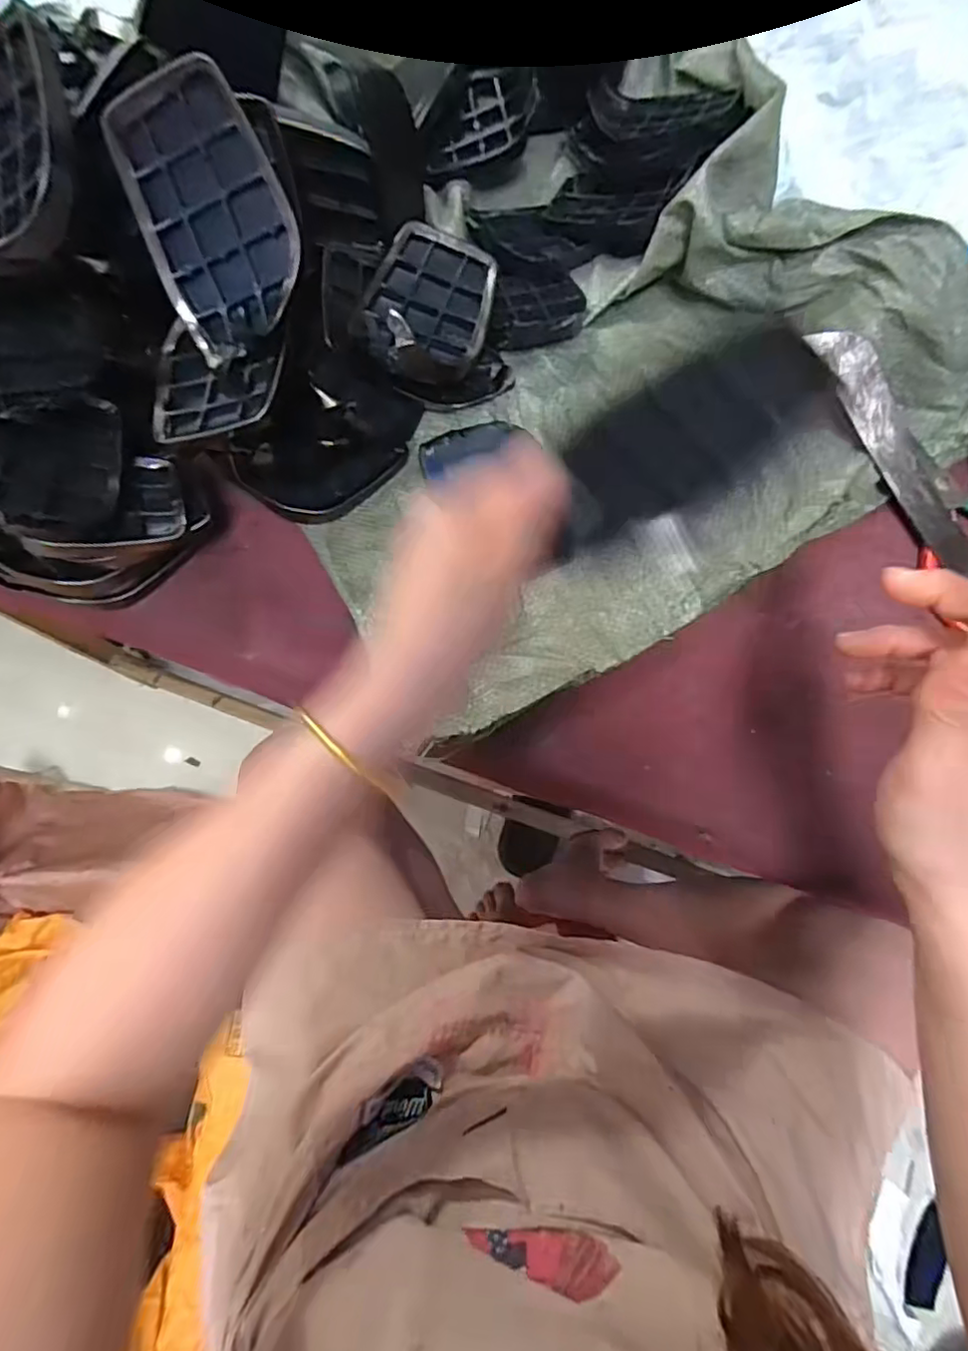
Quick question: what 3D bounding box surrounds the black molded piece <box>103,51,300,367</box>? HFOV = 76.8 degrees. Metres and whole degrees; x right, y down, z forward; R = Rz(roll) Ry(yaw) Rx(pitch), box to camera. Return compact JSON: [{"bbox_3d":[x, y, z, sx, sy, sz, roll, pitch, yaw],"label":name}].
[{"bbox_3d":[-0.151,-0.252,0.339,0.079,0.121,0.023,-16,38,3],"label":"black molded piece"}]

